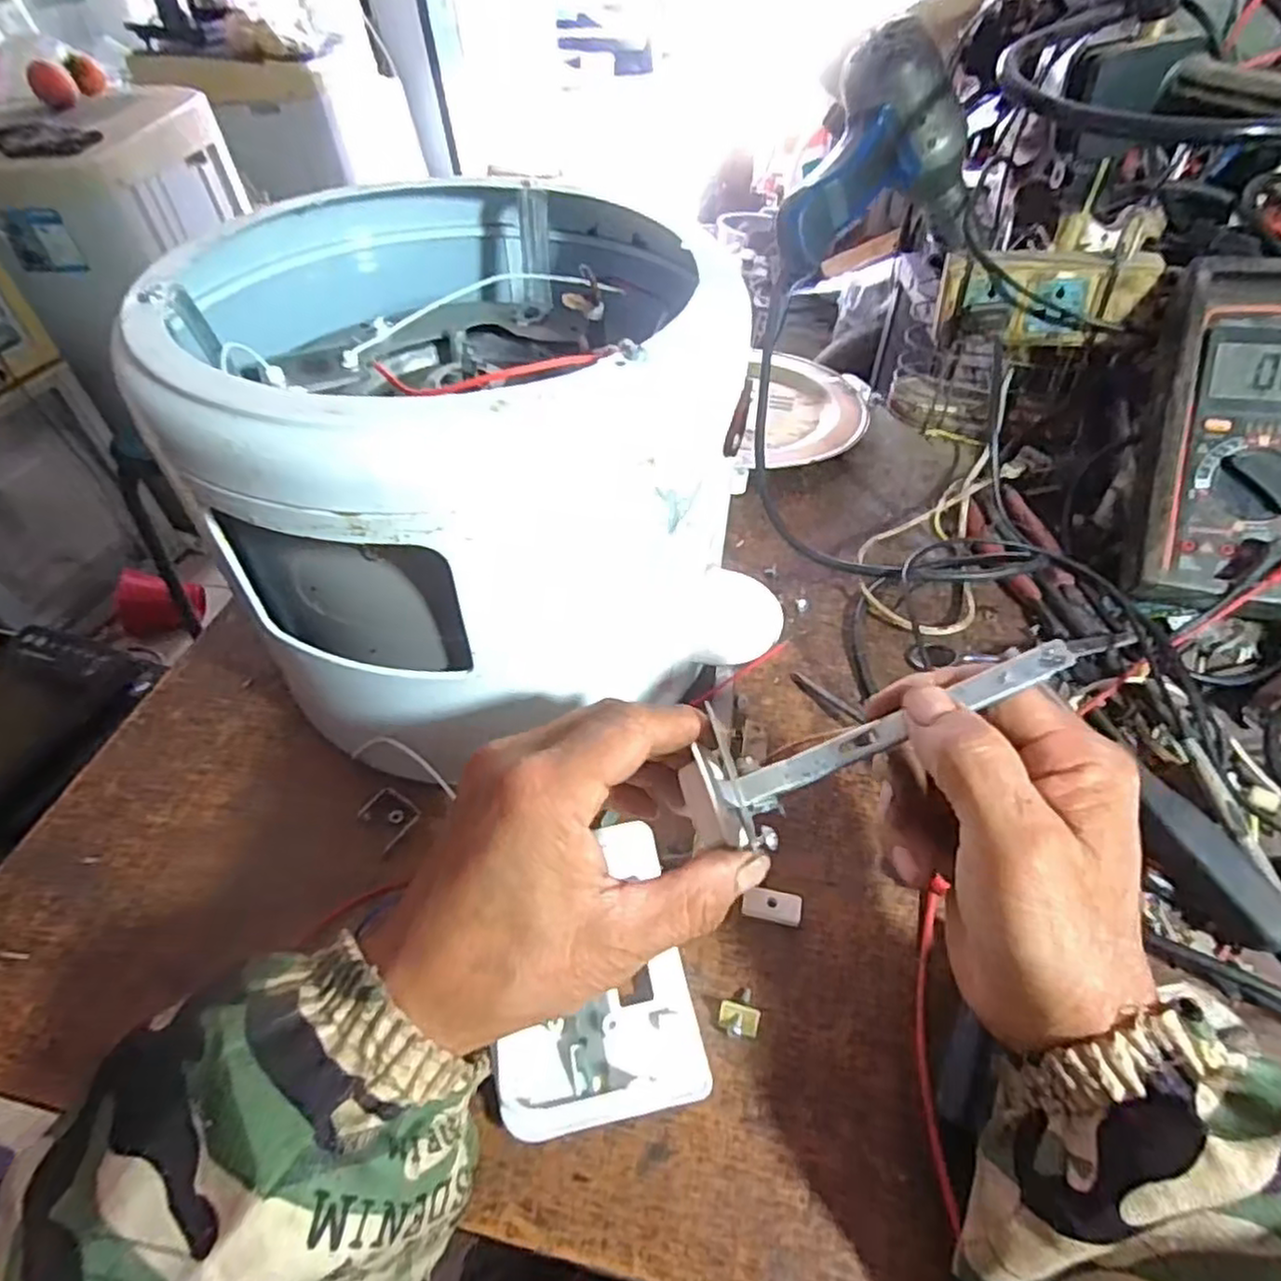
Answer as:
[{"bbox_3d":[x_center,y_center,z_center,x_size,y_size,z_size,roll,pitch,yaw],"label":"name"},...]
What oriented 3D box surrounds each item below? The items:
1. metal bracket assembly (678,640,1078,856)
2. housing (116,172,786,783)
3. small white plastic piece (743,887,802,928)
[{"bbox_3d":[0.081,0.034,0.255,0.139,0.023,0.046,-24,53,7],"label":"metal bracket assembly"},{"bbox_3d":[-0.082,-0.090,0.370,0.245,0.200,0.250,-18,49,-14],"label":"housing"},{"bbox_3d":[0.061,0.120,0.324,0.026,0.006,0.015,8,48,10],"label":"small white plastic piece"}]

